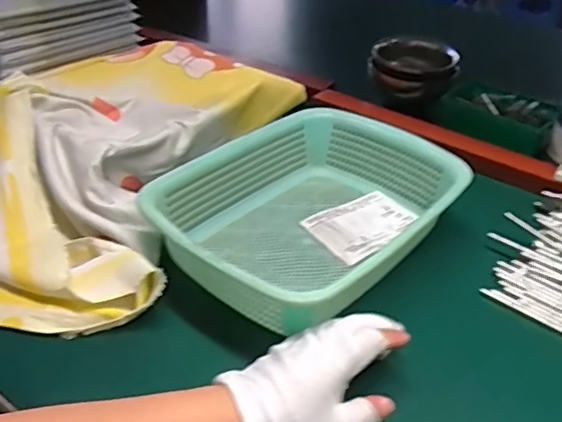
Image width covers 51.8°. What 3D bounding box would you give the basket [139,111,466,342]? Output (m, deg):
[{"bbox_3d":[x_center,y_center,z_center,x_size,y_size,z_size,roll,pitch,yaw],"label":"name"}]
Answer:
[{"bbox_3d":[0.030,0.002,0.593,0.226,0.081,0.303,30,44,32],"label":"basket"}]

